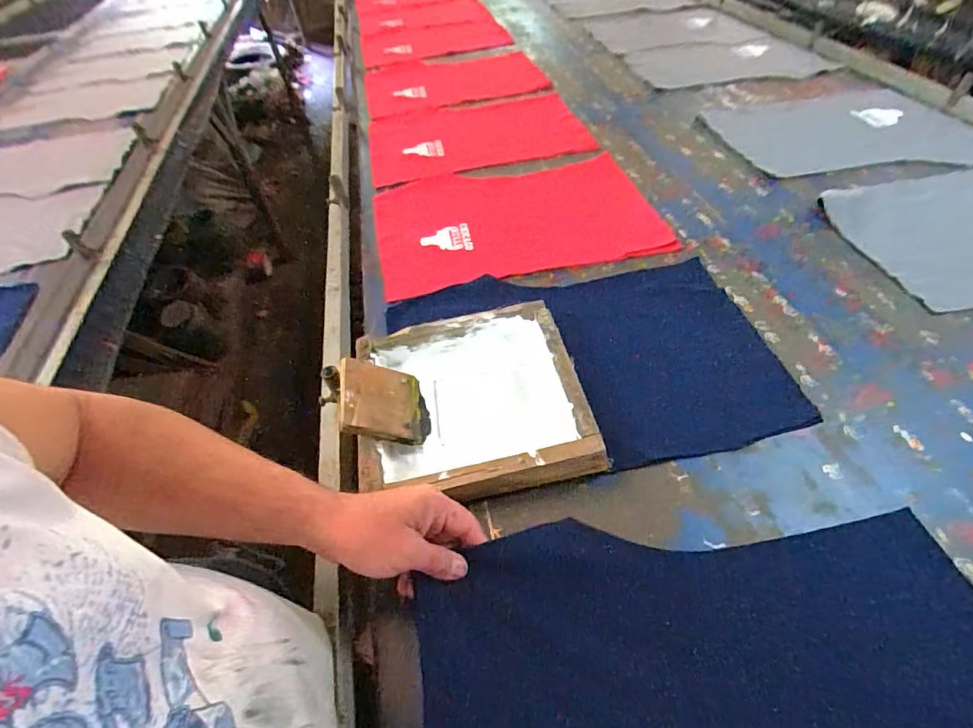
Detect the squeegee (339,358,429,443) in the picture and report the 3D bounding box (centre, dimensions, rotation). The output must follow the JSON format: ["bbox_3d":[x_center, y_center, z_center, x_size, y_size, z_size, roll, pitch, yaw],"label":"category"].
[{"bbox_3d":[-0.118,0.044,0.586,0.107,0.013,0.100,14,45,-30],"label":"squeegee"}]

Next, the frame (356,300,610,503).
[{"bbox_3d":[-0.025,0.040,0.600,0.263,0.049,0.245,-10,48,-3],"label":"frame"}]

